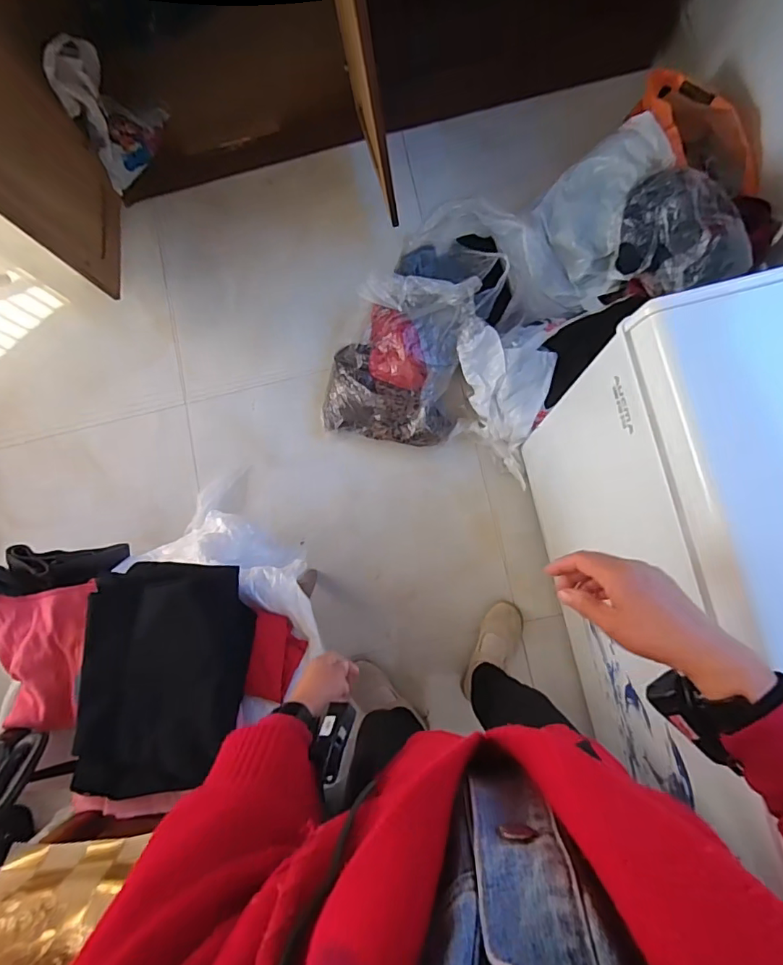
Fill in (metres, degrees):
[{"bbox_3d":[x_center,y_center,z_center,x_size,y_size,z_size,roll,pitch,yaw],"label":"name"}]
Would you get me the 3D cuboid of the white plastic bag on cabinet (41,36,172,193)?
[{"bbox_3d":[-0.745,-0.962,1.320,0.117,0.274,0.246,26,86,8],"label":"white plastic bag on cabinet"}]

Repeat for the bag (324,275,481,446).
[{"bbox_3d":[0.012,-0.318,1.299,0.352,0.136,0.401,12,84,7],"label":"bag"}]

